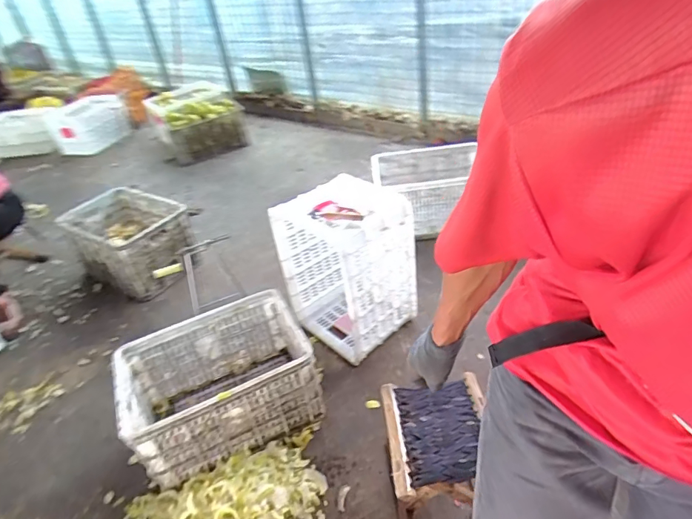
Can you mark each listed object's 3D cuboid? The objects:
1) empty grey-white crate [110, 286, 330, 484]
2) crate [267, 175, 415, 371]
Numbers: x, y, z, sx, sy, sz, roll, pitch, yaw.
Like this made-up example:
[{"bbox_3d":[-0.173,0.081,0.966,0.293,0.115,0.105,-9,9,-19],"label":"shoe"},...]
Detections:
[{"bbox_3d":[-0.370,0.376,1.353,0.517,0.282,0.345,-21,38,-18],"label":"empty grey-white crate"},{"bbox_3d":[0.020,0.017,1.554,0.352,0.539,0.361,-29,41,-27],"label":"crate"}]

